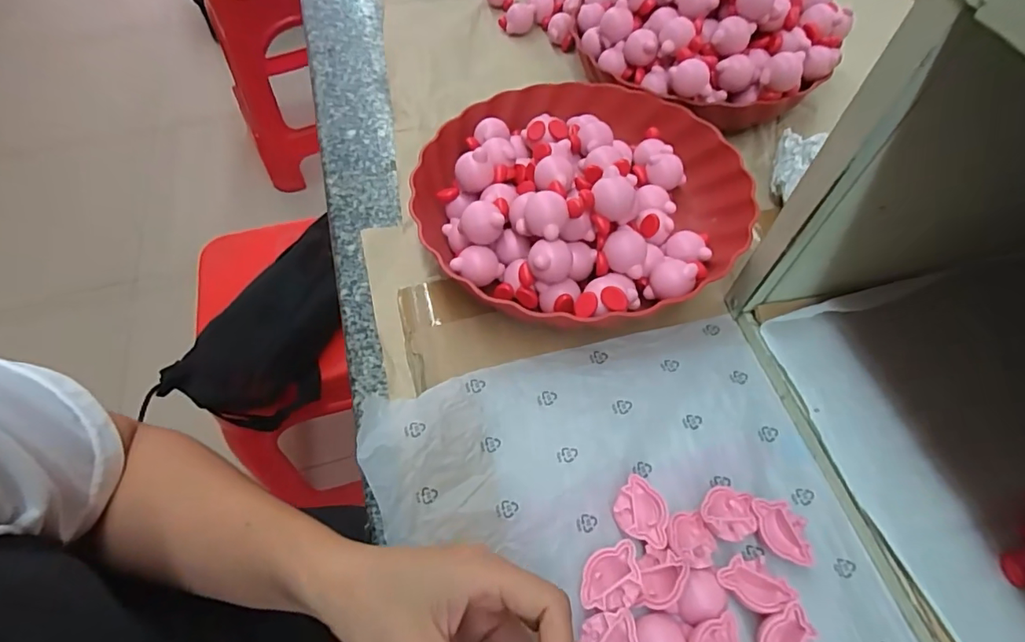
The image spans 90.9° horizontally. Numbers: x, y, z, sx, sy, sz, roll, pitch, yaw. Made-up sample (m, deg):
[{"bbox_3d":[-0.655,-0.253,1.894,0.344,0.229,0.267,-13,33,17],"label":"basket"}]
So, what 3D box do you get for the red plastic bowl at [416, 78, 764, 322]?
[{"bbox_3d":[0.053,-0.103,0.382,0.235,0.070,0.231,0,56,0],"label":"red plastic bowl"}]

